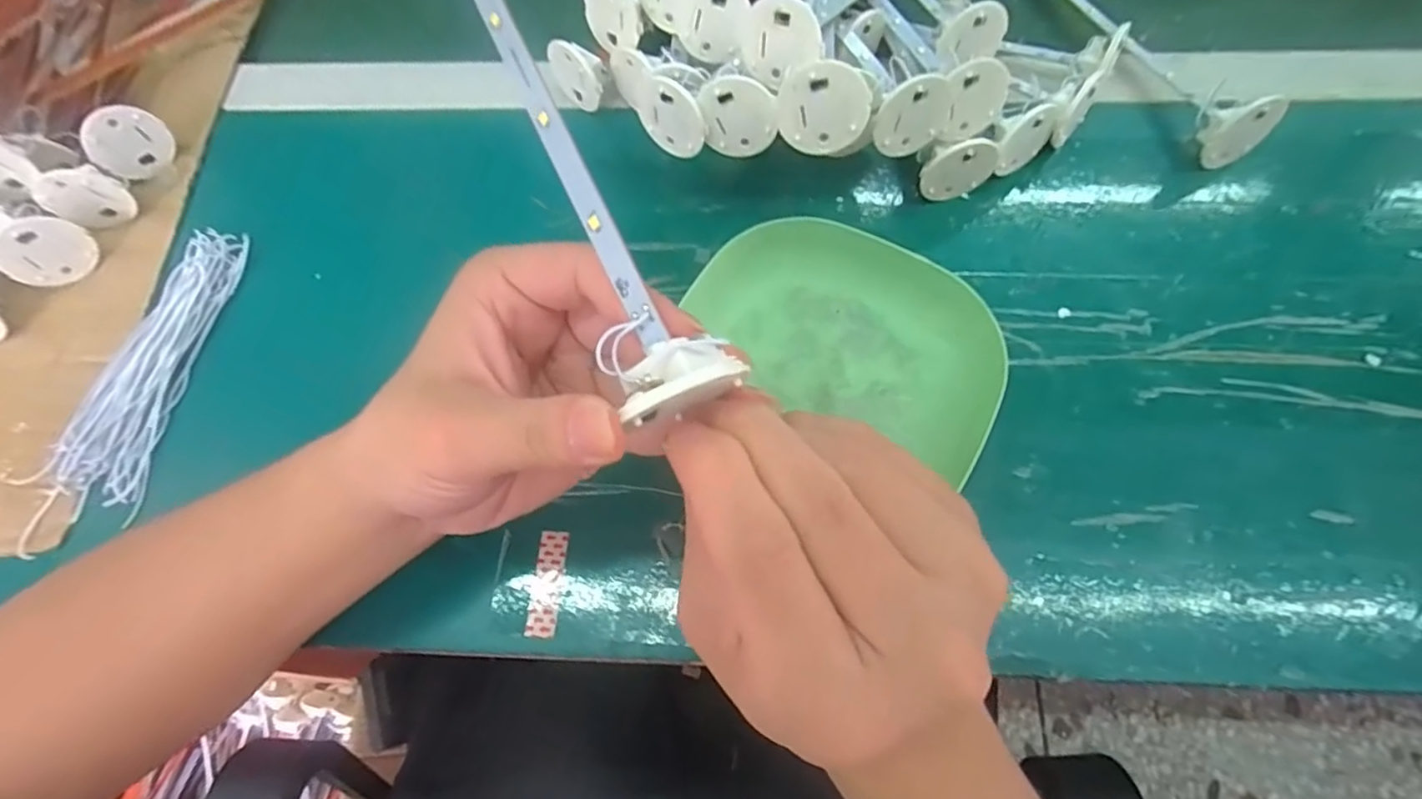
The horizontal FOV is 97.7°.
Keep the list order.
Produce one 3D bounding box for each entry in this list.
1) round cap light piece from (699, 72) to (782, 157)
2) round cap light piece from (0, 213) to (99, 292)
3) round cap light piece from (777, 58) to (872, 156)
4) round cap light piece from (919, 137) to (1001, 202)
[{"bbox_3d":[0.014,-0.130,0.287,0.034,0.035,0.010,9,68,6],"label":"round cap light piece"},{"bbox_3d":[-0.344,-0.076,0.322,0.009,0.043,0.037,29,71,14],"label":"round cap light piece"},{"bbox_3d":[0.047,-0.122,0.262,0.037,0.037,0.004,19,48,-14],"label":"round cap light piece"},{"bbox_3d":[0.127,-0.117,0.319,0.040,0.040,0.009,-10,67,-1],"label":"round cap light piece"}]

